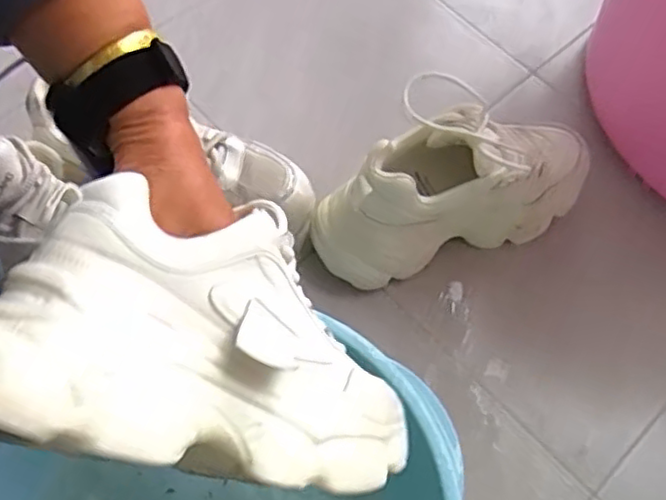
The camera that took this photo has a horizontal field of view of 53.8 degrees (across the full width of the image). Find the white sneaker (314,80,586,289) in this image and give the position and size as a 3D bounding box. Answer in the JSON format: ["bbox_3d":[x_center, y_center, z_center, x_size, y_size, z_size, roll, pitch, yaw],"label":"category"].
[{"bbox_3d":[0.114,-0.057,0.549,0.237,0.134,0.085,-17,65,-16],"label":"white sneaker"}]

